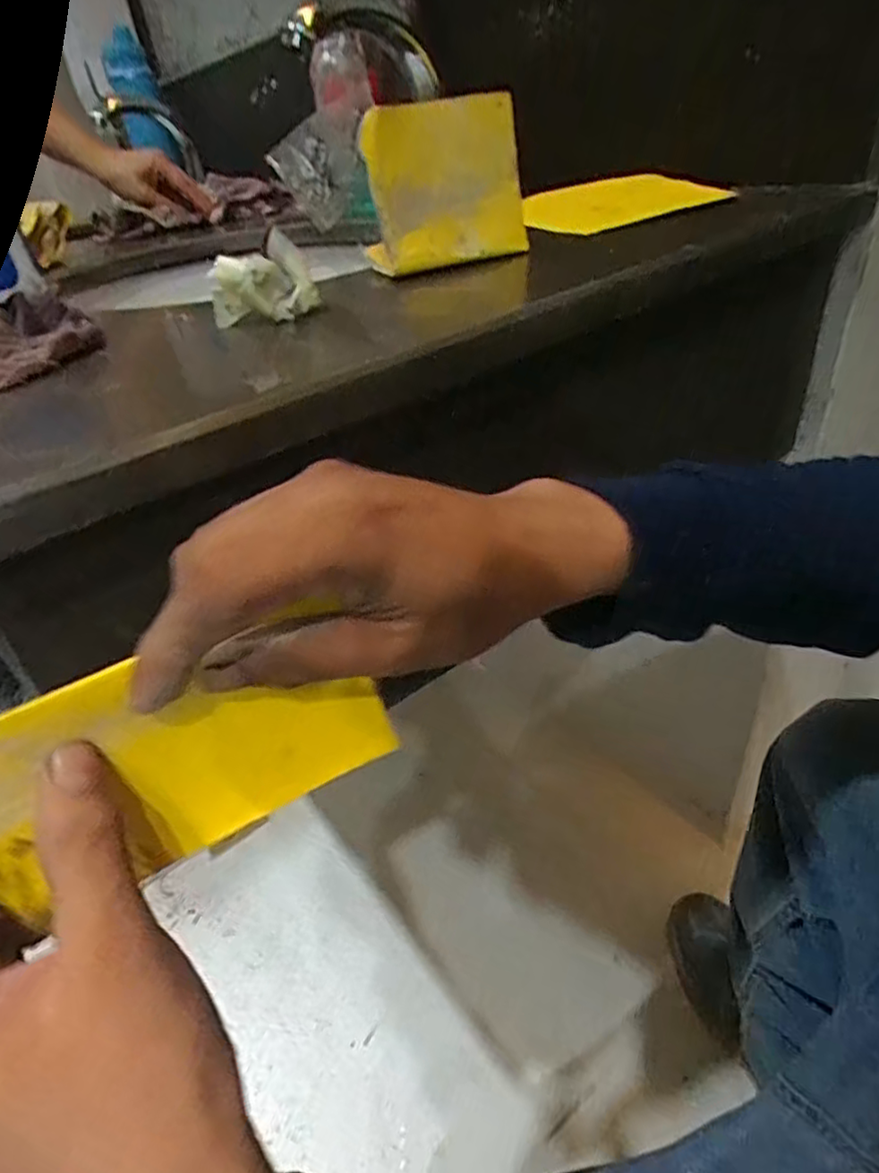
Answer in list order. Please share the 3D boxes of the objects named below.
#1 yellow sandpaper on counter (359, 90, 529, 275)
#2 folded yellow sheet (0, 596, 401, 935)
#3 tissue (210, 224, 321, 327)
[{"bbox_3d":[0.003,-0.223,0.352,0.088,0.077,0.013,-16,39,-10],"label":"yellow sandpaper on counter"},{"bbox_3d":[-0.085,0.056,0.213,0.131,0.077,0.006,-26,26,-21],"label":"folded yellow sheet"},{"bbox_3d":[-0.088,-0.152,0.313,0.051,0.036,0.025,-15,37,-9],"label":"tissue"}]

